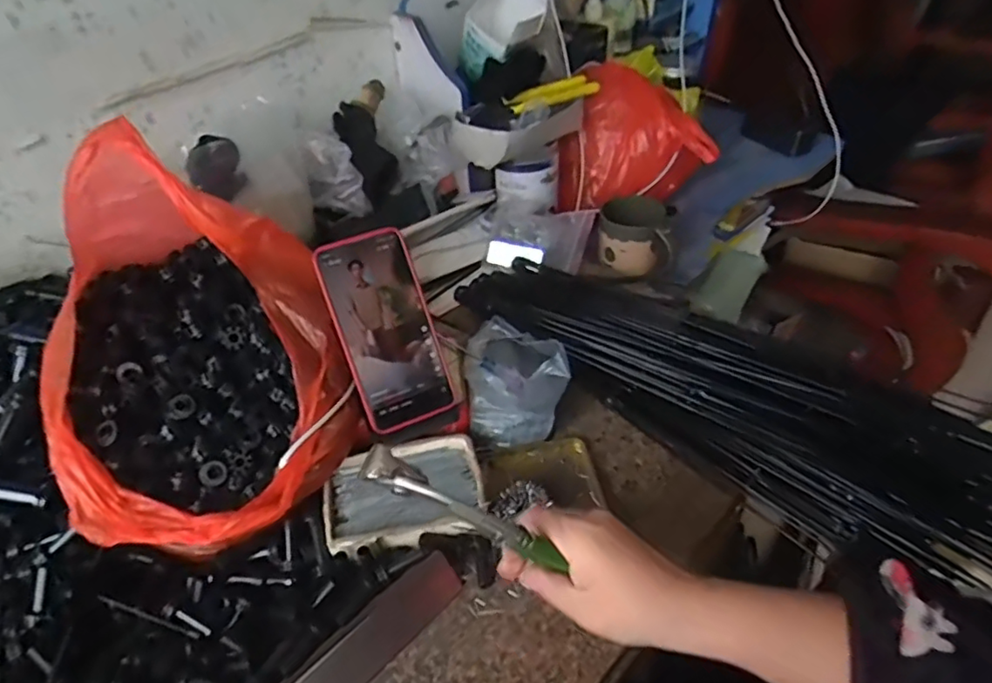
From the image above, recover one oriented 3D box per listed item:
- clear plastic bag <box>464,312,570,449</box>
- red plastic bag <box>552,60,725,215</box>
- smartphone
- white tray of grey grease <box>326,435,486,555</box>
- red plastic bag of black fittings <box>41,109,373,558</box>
[{"bbox_3d":[0.020,0.036,0.573,0.093,0.056,0.116,-7,43,-4],"label":"clear plastic bag"},{"bbox_3d":[0.194,-0.297,0.870,0.214,0.151,0.127,-4,42,-1],"label":"red plastic bag"},{"bbox_3d":[-0.091,-0.008,0.499,0.077,0.162,0.012,-21,8,-18],"label":"smartphone"},{"bbox_3d":[-0.075,0.126,0.492,0.124,0.022,0.092,-9,43,-6],"label":"white tray of grey grease"},{"bbox_3d":[-0.235,0.004,0.463,0.206,0.225,0.270,-19,45,-16],"label":"red plastic bag of black fittings"}]

